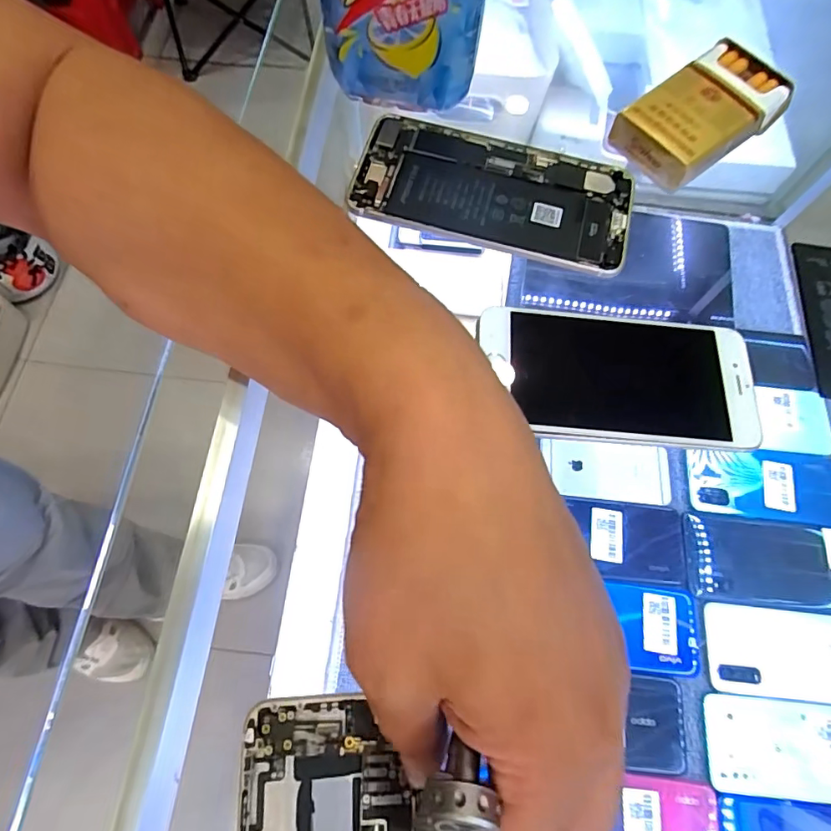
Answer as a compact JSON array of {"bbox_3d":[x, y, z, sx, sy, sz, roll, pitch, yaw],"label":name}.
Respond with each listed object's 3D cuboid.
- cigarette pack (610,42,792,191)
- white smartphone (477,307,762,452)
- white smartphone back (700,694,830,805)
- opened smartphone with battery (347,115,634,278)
[{"bbox_3d":[0.170,-0.178,0.292,0.093,0.028,0.054,-35,74,-14],"label":"cigarette pack"},{"bbox_3d":[0.098,-0.018,0.239,0.129,0.005,0.066,5,69,-1],"label":"white smartphone"},{"bbox_3d":[0.333,0.292,0.429,0.156,0.004,0.074,6,69,0],"label":"white smartphone back"},{"bbox_3d":[0.044,-0.128,0.282,0.154,0.008,0.078,16,69,4],"label":"opened smartphone with battery"}]

